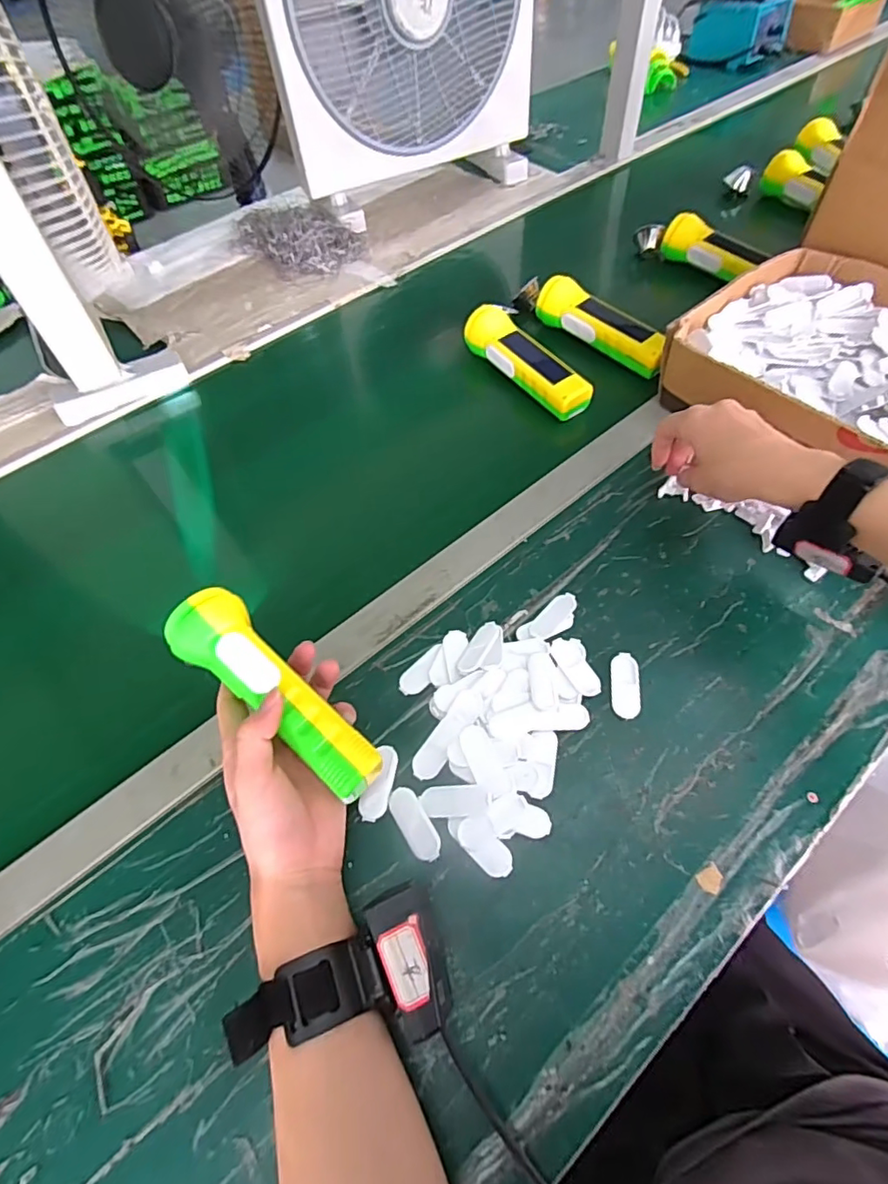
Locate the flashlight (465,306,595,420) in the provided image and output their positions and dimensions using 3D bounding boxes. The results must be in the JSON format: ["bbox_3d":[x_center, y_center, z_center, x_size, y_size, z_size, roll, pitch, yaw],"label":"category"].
[{"bbox_3d":[0.084,-0.254,0.602,0.048,0.041,0.181,-32,60,-16],"label":"flashlight"}]

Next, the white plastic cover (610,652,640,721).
[{"bbox_3d":[0.136,0.070,0.414,0.021,0.004,0.050,4,57,6],"label":"white plastic cover"}]

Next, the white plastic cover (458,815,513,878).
[{"bbox_3d":[0.027,0.165,0.358,0.022,0.004,0.040,-33,61,-17],"label":"white plastic cover"}]

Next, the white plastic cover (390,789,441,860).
[{"bbox_3d":[-0.020,0.154,0.368,0.019,0.004,0.050,-28,59,-14],"label":"white plastic cover"}]

